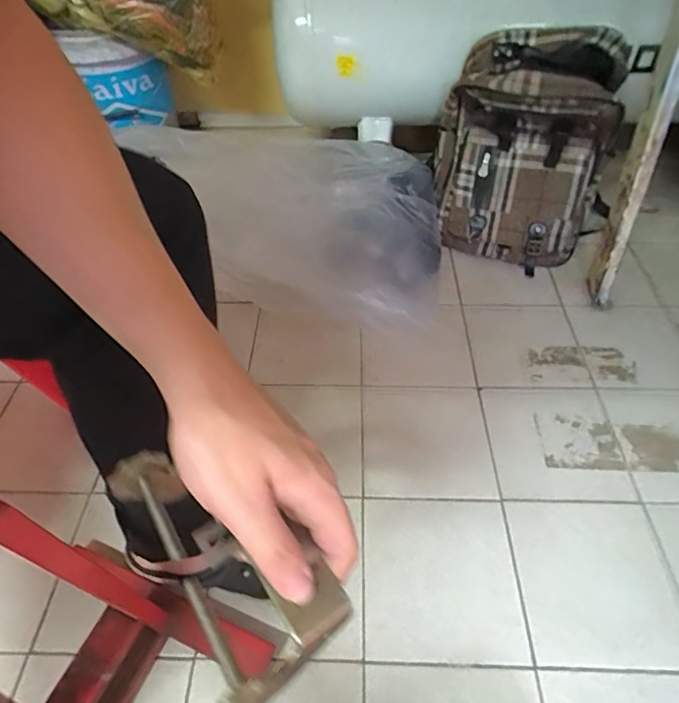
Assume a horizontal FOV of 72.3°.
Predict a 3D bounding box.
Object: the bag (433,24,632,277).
[{"bbox_3d":[0.338,-0.370,0.886,0.306,0.357,0.204,9,53,9],"label":"bag"}]

